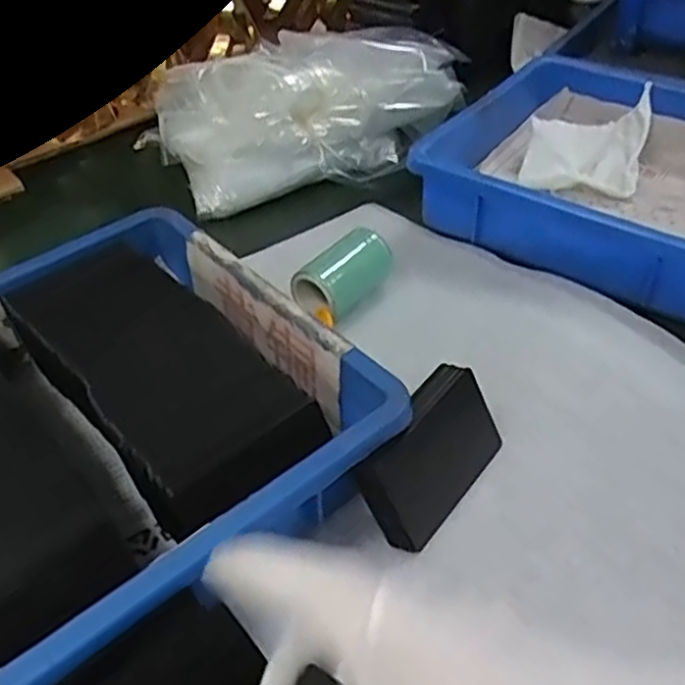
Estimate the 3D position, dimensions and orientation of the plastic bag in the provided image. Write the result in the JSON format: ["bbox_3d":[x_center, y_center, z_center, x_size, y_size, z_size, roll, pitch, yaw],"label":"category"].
[{"bbox_3d":[-0.032,-0.202,0.590,0.259,0.093,0.153,-3,43,-5],"label":"plastic bag"}]

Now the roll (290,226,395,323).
[{"bbox_3d":[0.001,-0.046,0.469,0.064,0.037,0.032,-33,53,-32],"label":"roll"}]

